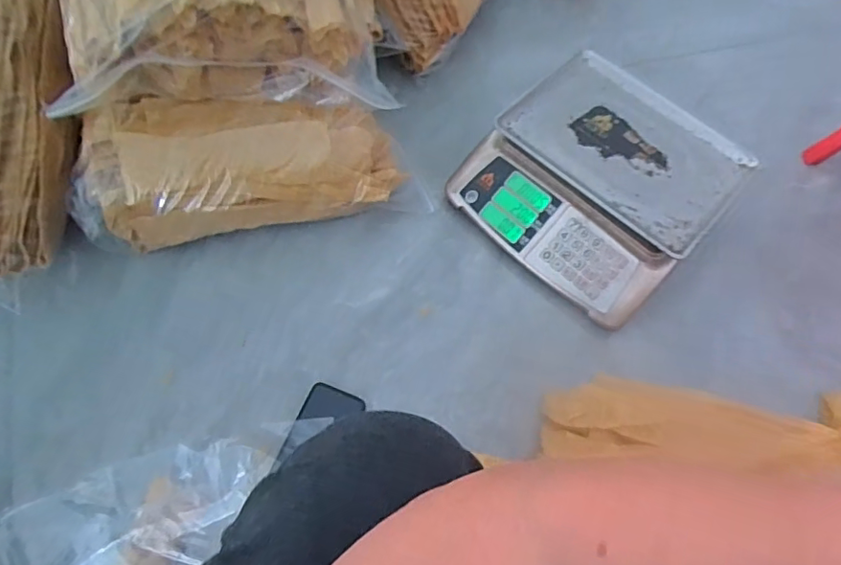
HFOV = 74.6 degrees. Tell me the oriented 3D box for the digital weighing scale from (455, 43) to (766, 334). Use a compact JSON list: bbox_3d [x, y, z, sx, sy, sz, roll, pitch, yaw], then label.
[{"bbox_3d":[0.273,-0.154,0.856,0.329,0.115,0.340,41,69,16],"label":"digital weighing scale"}]

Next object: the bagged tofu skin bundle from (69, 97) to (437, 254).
[{"bbox_3d":[-0.234,-0.160,0.793,0.472,0.169,0.127,-8,65,-7],"label":"bagged tofu skin bundle"}]

